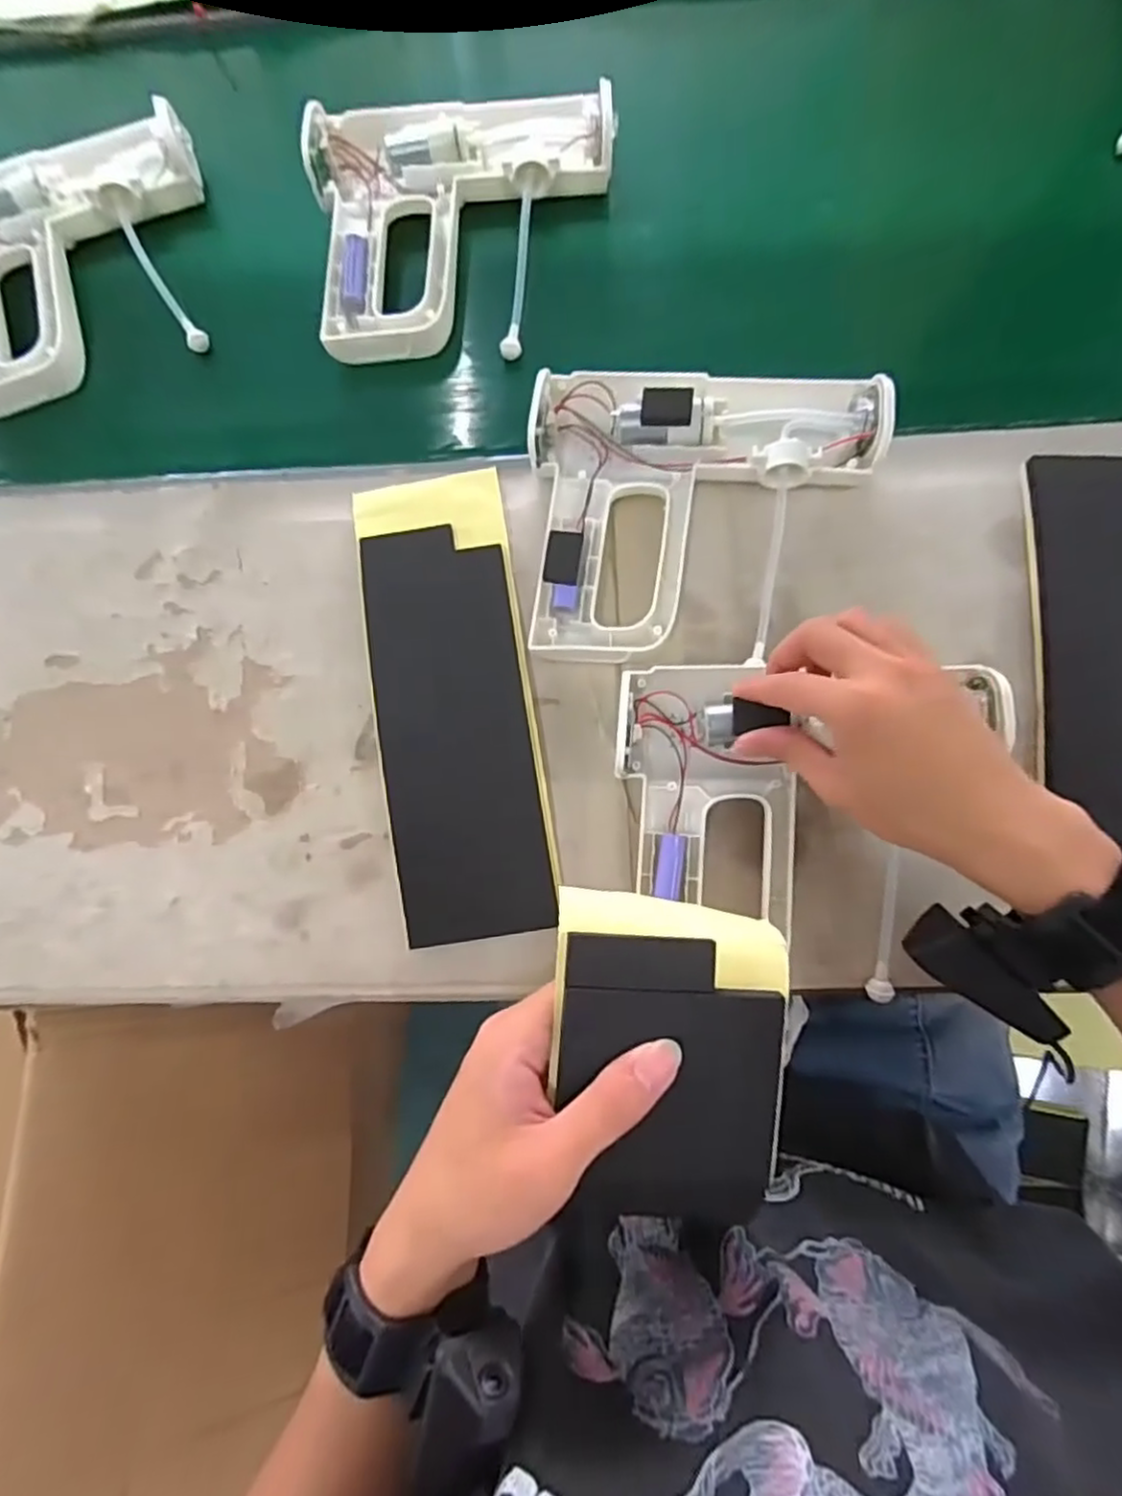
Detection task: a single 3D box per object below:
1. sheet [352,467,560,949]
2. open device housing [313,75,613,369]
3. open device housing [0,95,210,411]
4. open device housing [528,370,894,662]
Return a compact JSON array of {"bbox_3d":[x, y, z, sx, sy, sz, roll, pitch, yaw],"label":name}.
[{"bbox_3d":[-0.066,-0.033,0.427,0.095,0.020,0.292,-9,81,1],"label":"sheet"},{"bbox_3d":[-0.069,-0.363,0.488,0.213,0.051,0.191,3,82,3],"label":"open device housing"},{"bbox_3d":[-0.353,-0.351,0.504,0.215,0.057,0.189,-15,81,1],"label":"open device housing"},{"bbox_3d":[0.087,-0.146,0.421,0.210,0.037,0.178,0,81,3],"label":"open device housing"}]

